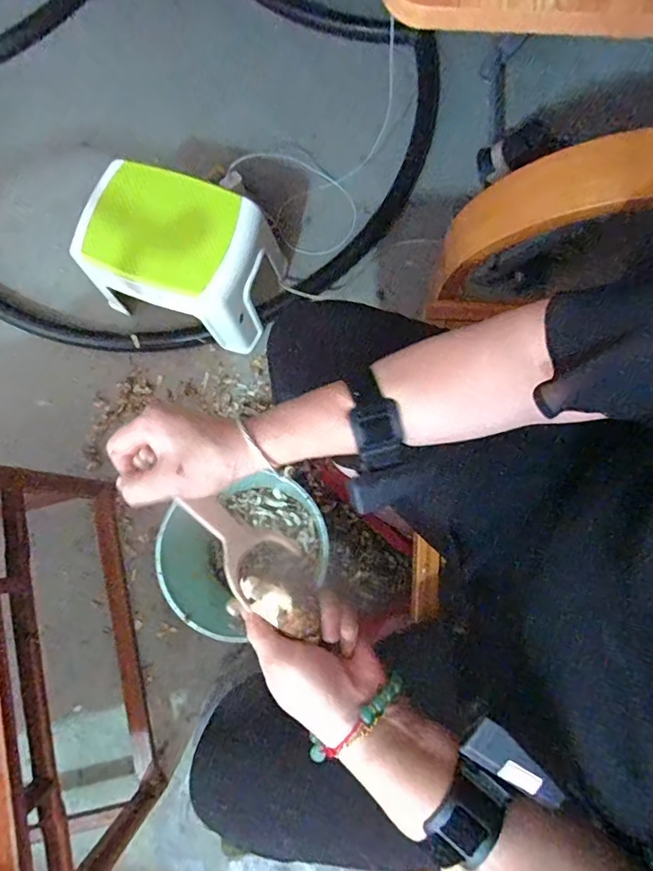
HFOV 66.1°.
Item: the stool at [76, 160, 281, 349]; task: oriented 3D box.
[{"bbox_3d":[-0.257,-0.309,0.908,0.299,0.218,0.201,16,80,6],"label":"stool"}]

